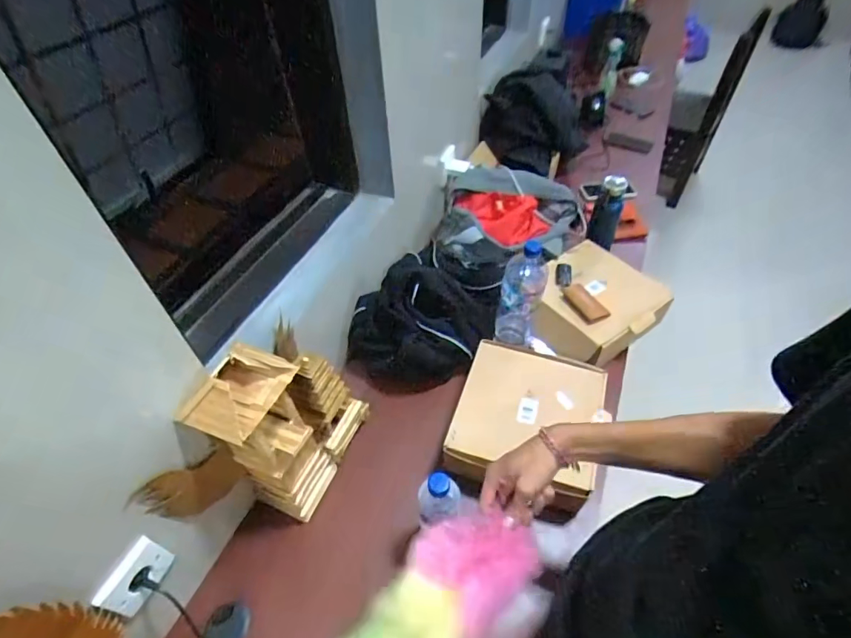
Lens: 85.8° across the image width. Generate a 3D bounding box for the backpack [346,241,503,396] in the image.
[{"bbox_3d":[0.003,0.003,0.977,0.342,0.223,0.175,-13,49,-9],"label":"backpack"}]

